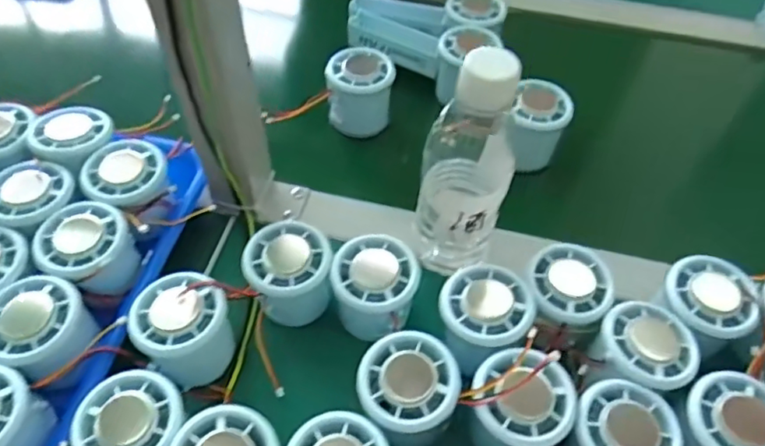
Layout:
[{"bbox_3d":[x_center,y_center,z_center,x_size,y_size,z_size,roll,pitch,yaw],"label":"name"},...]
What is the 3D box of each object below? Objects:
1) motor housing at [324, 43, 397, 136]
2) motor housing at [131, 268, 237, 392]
[{"bbox_3d":[-0.020,-0.116,0.516,0.055,0.060,0.047,-5,54,-6],"label":"motor housing"},{"bbox_3d":[-0.126,0.067,0.375,0.053,0.066,0.055,1,54,-2],"label":"motor housing"}]

